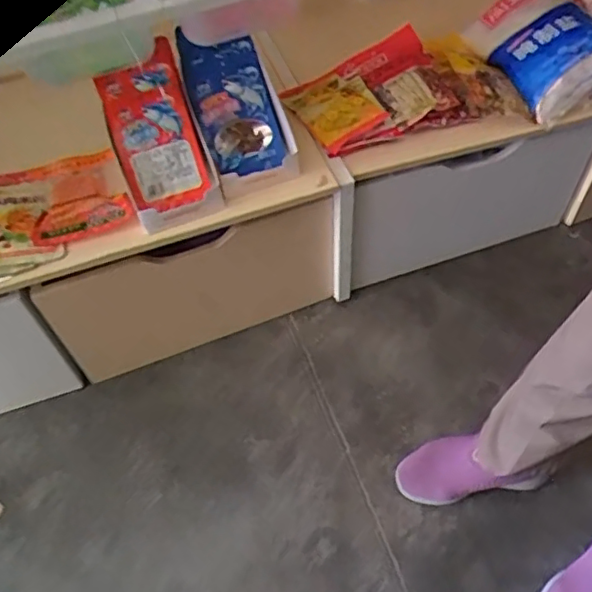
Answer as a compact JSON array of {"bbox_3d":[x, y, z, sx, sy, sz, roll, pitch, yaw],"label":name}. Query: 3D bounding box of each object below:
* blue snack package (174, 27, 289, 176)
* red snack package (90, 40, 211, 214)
[{"bbox_3d":[-0.100,-0.301,0.926,0.120,0.025,0.224,-17,90,-16],"label":"blue snack package"},{"bbox_3d":[-0.210,-0.245,0.884,0.122,0.229,0.050,-22,13,-21],"label":"red snack package"}]

